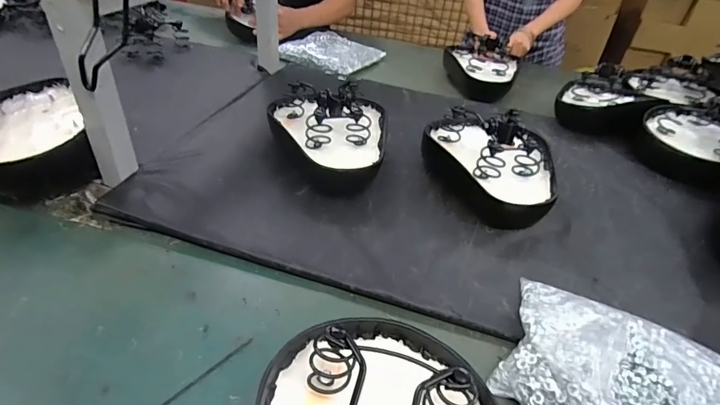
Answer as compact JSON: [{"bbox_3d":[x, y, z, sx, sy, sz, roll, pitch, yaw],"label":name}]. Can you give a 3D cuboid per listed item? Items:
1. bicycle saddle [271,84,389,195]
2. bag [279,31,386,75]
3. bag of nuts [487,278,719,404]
[{"bbox_3d":[-0.054,-0.129,0.739,0.203,0.132,0.223,1,38,-8],"label":"bicycle saddle"},{"bbox_3d":[-0.083,-0.450,1.236,0.227,0.044,0.260,24,41,22],"label":"bag"},{"bbox_3d":[0.295,0.192,0.461,0.243,0.054,0.180,24,41,21],"label":"bag of nuts"}]

